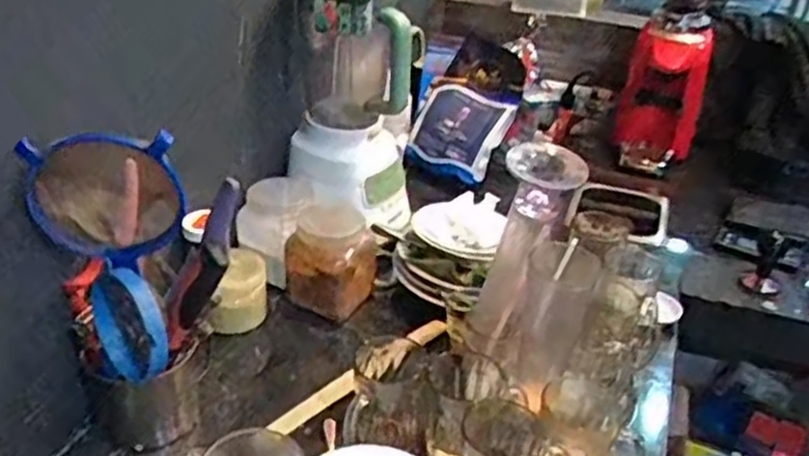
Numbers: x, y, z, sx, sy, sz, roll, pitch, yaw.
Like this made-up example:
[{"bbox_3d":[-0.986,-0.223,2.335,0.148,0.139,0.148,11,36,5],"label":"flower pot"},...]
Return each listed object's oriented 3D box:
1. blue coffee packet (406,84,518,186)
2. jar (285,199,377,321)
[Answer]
[{"bbox_3d":[0.089,-0.164,1.332,0.165,0.156,0.032,20,-1,25],"label":"blue coffee packet"},{"bbox_3d":[-0.093,0.036,1.030,0.094,0.144,0.101,19,34,23],"label":"jar"}]

